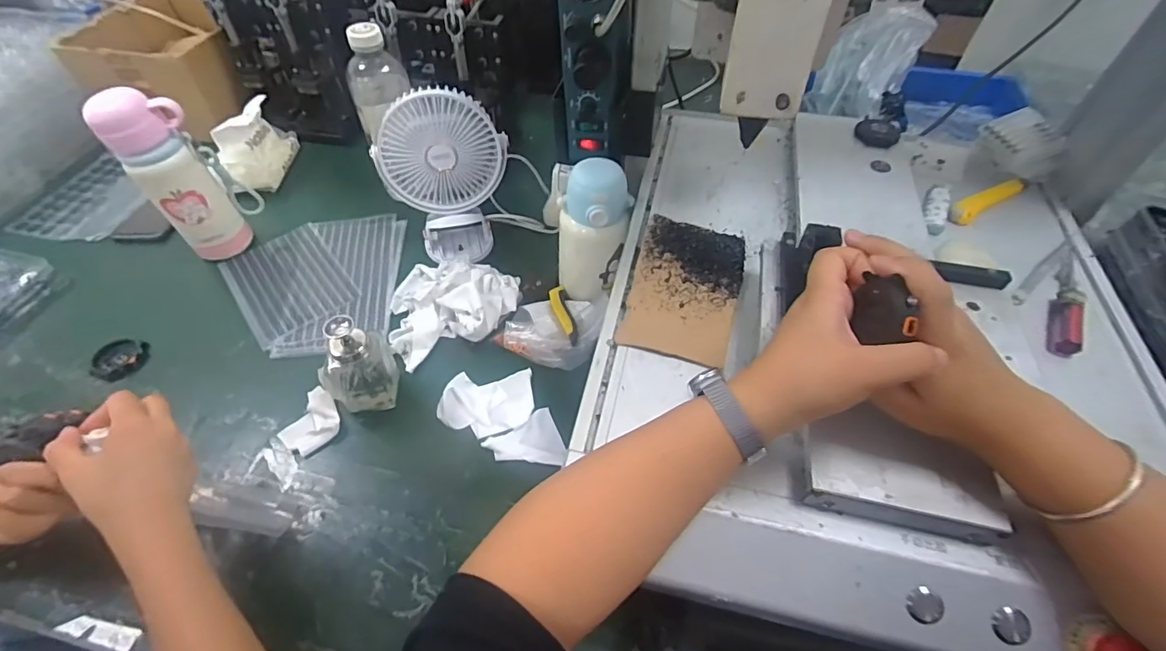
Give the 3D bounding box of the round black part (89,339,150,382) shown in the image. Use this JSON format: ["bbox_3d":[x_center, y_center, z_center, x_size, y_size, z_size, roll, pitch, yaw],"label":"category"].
[{"bbox_3d":[-0.550,0.041,0.603,0.052,0.014,0.053,0,52,0],"label":"round black part"}]

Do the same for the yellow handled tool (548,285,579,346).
[{"bbox_3d":[-0.022,-0.014,0.622,0.021,0.021,0.099,-12,53,-10],"label":"yellow handled tool"}]

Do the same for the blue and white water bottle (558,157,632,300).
[{"bbox_3d":[0.011,-0.102,0.604,0.083,0.168,0.077,1,52,0],"label":"blue and white water bottle"}]

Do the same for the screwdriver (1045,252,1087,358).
[{"bbox_3d":[0.436,-0.028,0.454,0.021,0.022,0.135,28,57,20],"label":"screwdriver"}]

